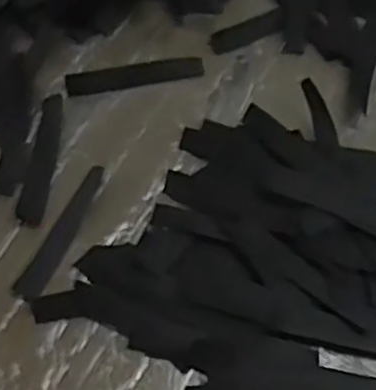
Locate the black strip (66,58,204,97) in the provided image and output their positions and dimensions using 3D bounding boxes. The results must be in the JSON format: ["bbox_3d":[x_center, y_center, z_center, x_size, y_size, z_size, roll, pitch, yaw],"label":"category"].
[{"bbox_3d":[-0.036,-0.081,0.473,0.090,0.007,0.019,-10,62,-1],"label":"black strip"}]

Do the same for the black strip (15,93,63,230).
[{"bbox_3d":[-0.091,-0.024,0.442,0.015,0.004,0.094,4,63,6],"label":"black strip"}]

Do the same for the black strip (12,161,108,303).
[{"bbox_3d":[-0.074,0.021,0.419,0.016,0.007,0.092,21,66,14],"label":"black strip"}]

